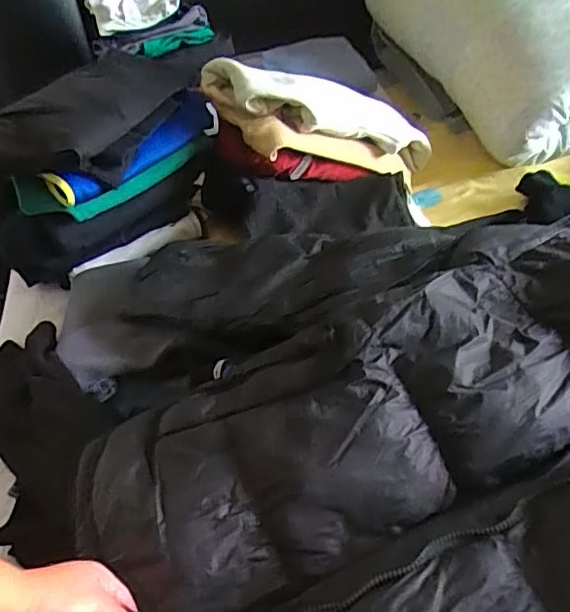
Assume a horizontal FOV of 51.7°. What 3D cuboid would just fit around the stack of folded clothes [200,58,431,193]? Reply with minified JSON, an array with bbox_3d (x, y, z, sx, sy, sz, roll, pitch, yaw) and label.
[{"bbox_3d":[0.074,-0.294,0.946,0.382,0.105,0.203,7,35,-28],"label":"stack of folded clothes"}]

